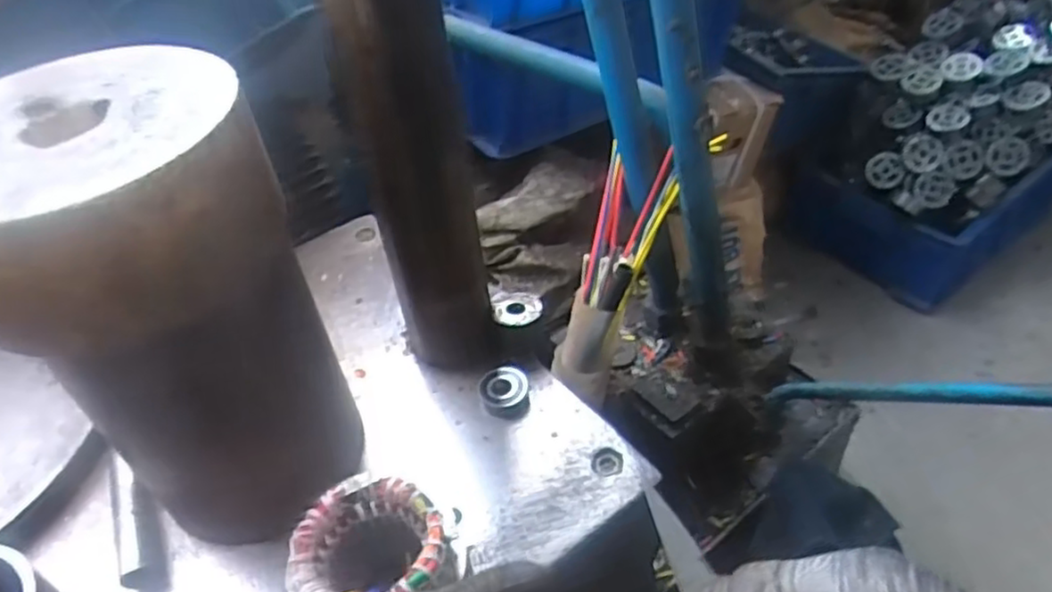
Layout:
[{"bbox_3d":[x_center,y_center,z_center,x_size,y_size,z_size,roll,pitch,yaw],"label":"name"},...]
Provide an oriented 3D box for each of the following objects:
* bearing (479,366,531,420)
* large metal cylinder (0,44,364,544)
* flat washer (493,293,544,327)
[{"bbox_3d":[-0.015,0.067,0.498,0.033,0.015,0.037,-11,43,-5],"label":"bearing"},{"bbox_3d":[-0.184,0.011,0.380,0.145,0.233,0.139,-29,47,-22],"label":"large metal cylinder"},{"bbox_3d":[-0.006,0.010,0.520,0.034,0.005,0.031,-23,45,-17],"label":"flat washer"}]

